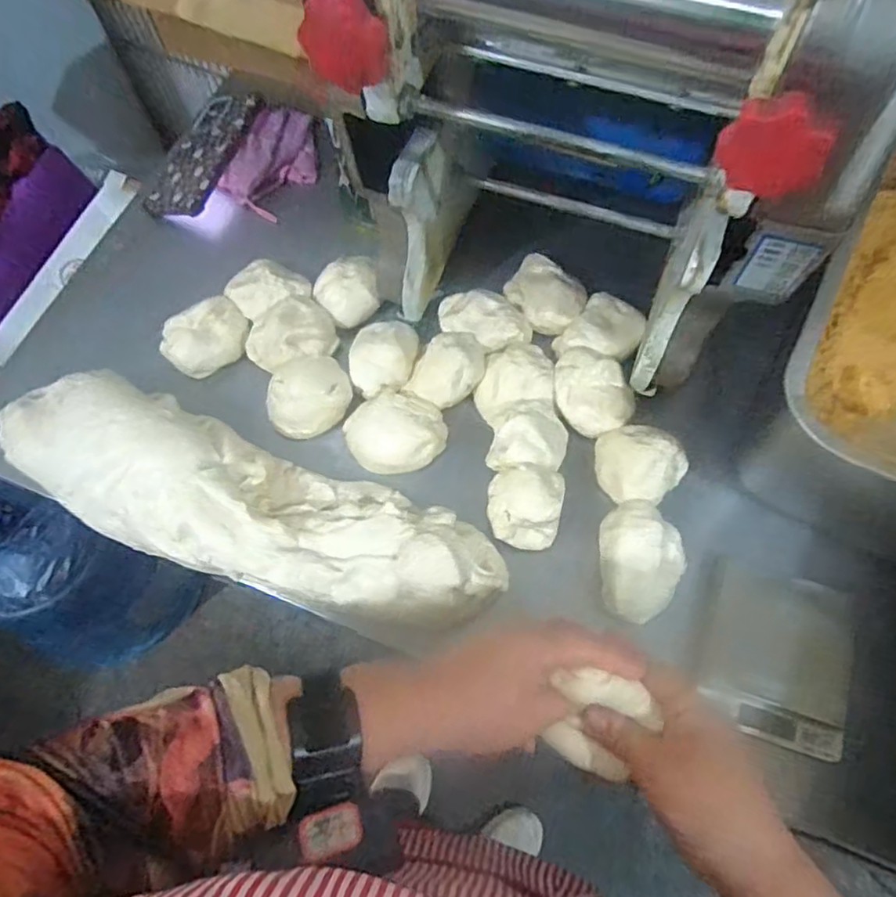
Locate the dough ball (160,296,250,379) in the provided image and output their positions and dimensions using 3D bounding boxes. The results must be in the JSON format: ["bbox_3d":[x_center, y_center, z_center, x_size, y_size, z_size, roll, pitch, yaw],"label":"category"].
[{"bbox_3d":[-0.227,-0.103,0.579,0.079,0.037,0.056,-28,69,-10],"label":"dough ball"}]

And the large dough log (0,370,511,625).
[{"bbox_3d":[-0.170,0.045,0.498,0.434,0.065,0.124,22,69,10],"label":"large dough log"}]

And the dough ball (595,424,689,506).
[{"bbox_3d":[0.157,0.010,0.510,0.069,0.034,0.063,0,67,1],"label":"dough ball"}]

